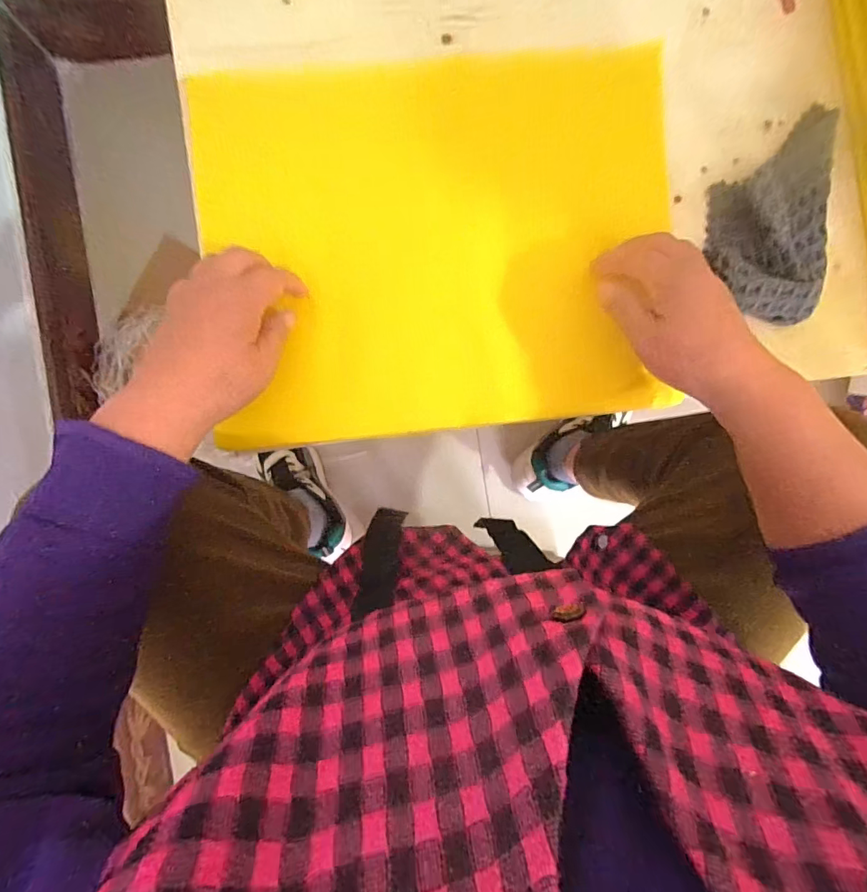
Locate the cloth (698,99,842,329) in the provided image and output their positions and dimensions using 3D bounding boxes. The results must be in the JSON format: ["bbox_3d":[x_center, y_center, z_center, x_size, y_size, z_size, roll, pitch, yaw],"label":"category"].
[{"bbox_3d":[0.275,-0.191,0.371,0.093,0.038,0.176,12,90,-4],"label":"cloth"}]

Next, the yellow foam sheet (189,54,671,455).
[{"bbox_3d":[0.007,-0.155,0.364,0.347,0.031,0.280,-5,93,-3],"label":"yellow foam sheet"}]

